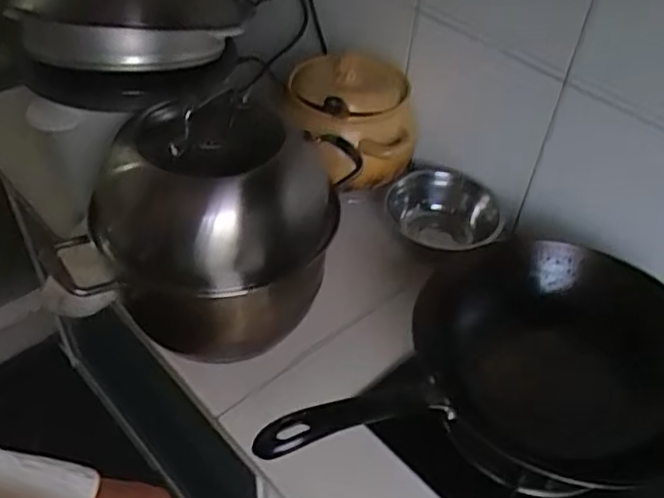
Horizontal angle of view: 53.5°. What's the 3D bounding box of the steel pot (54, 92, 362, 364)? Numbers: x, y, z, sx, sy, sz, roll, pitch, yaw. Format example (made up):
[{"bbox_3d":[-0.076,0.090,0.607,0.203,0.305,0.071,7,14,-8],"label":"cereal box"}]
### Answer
[{"bbox_3d":[-0.129,-0.038,0.763,0.263,0.232,0.267,2,44,-2],"label":"steel pot"}]

